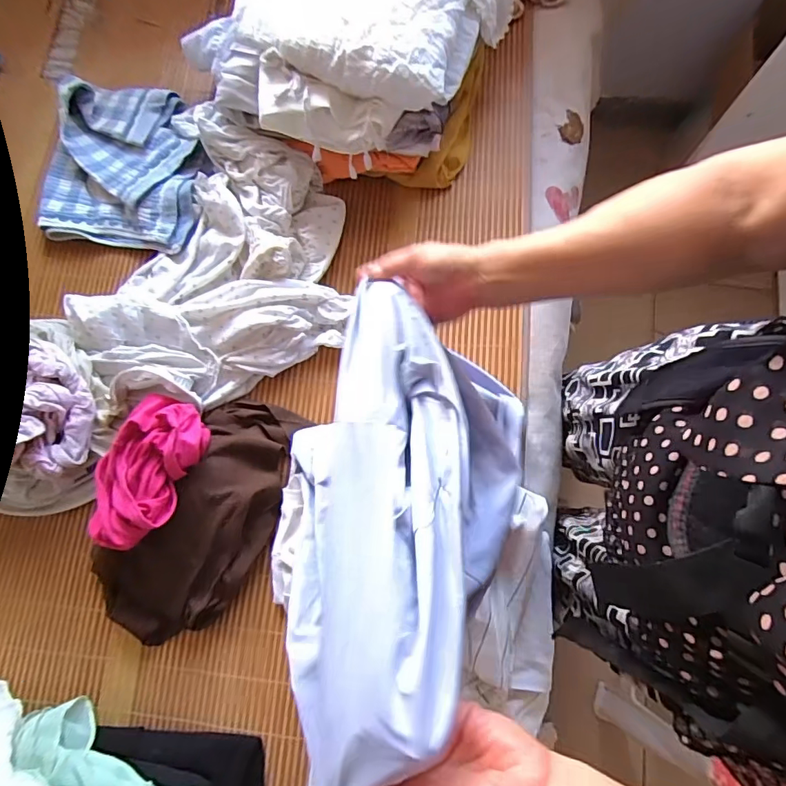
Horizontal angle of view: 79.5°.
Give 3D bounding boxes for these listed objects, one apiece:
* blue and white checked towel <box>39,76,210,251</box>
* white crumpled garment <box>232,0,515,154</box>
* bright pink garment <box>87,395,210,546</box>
[{"bbox_3d":[-0.400,-0.347,0.729,0.259,0.059,0.262,9,77,4],"label":"blue and white checked towel"},{"bbox_3d":[-0.038,-0.512,0.623,0.360,0.100,0.362,14,77,5],"label":"white crumpled garment"},{"bbox_3d":[-0.299,0.091,0.563,0.114,0.051,0.184,20,78,6],"label":"bright pink garment"}]

